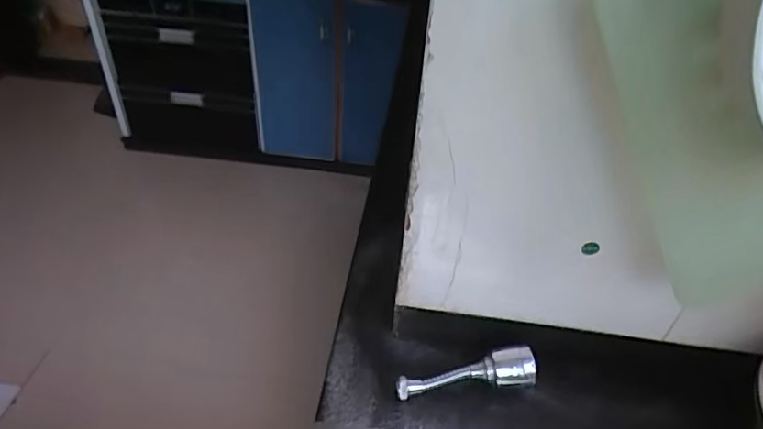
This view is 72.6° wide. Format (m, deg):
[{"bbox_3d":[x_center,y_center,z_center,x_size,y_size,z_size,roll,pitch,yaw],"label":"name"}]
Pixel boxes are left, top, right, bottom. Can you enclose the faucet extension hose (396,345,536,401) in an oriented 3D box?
[{"bbox_3d":[0.092,0.175,0.571,0.149,0.049,0.035,0,40,-6],"label":"faucet extension hose"}]

